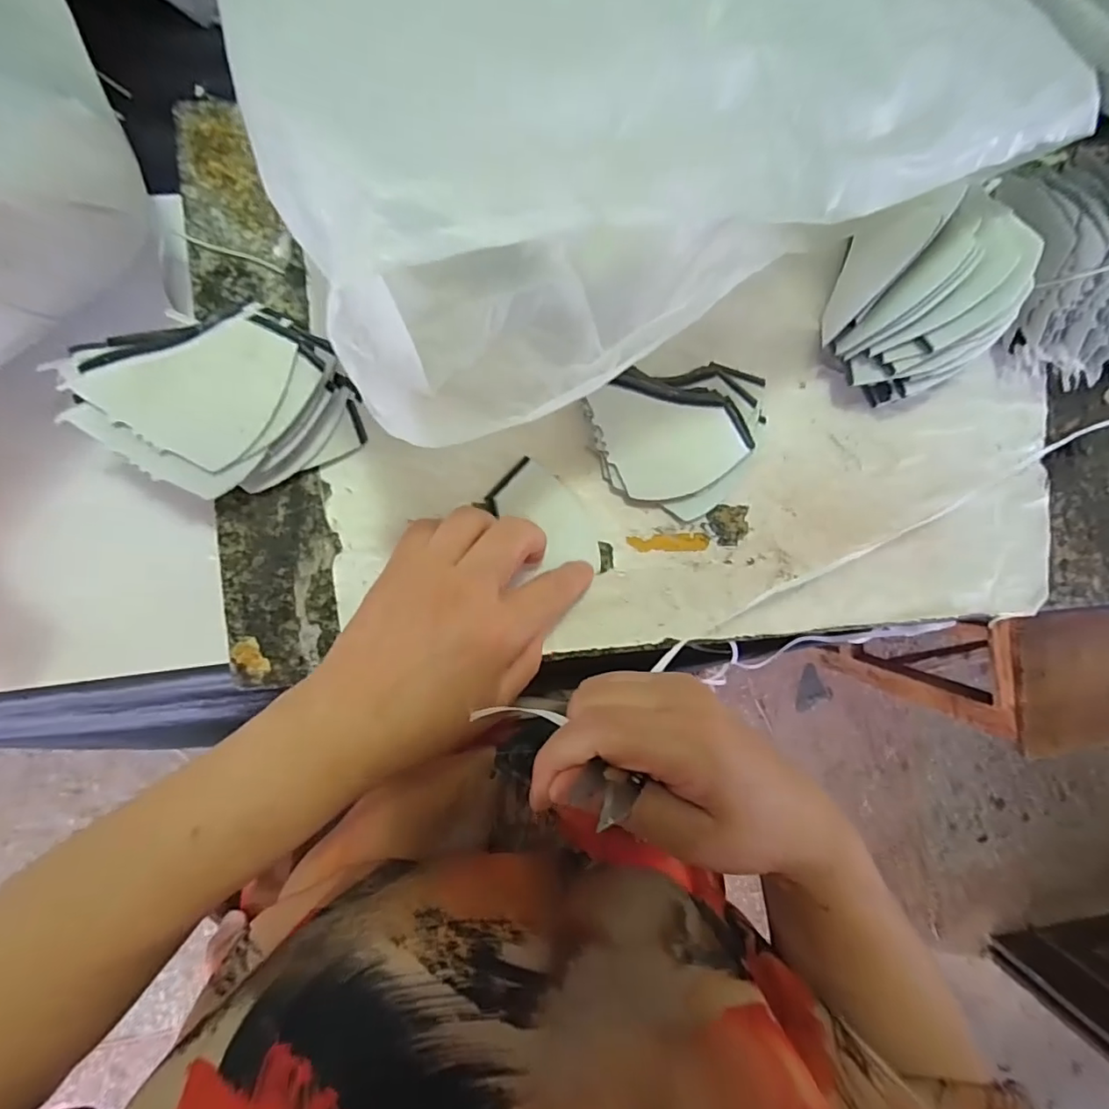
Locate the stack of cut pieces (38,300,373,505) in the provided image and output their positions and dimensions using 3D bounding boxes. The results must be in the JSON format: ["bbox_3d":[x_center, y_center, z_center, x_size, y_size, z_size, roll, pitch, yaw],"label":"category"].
[{"bbox_3d":[-0.160,-0.069,0.267,0.122,0.044,0.073,-9,96,-7],"label":"stack of cut pieces"}]

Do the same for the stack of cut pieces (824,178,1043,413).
[{"bbox_3d":[0.202,-0.139,0.305,0.092,0.067,0.096,21,91,-9],"label":"stack of cut pieces"}]

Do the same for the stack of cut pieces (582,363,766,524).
[{"bbox_3d":[0.070,-0.063,0.315,0.097,0.014,0.081,-7,95,-7],"label":"stack of cut pieces"}]

